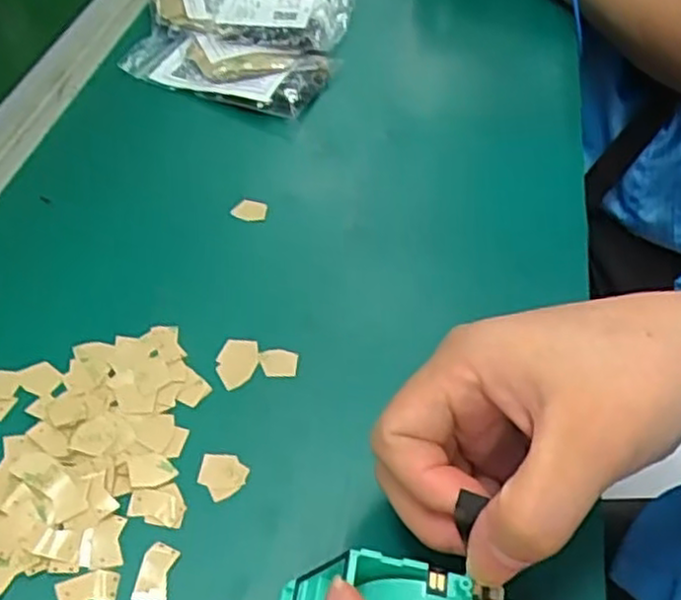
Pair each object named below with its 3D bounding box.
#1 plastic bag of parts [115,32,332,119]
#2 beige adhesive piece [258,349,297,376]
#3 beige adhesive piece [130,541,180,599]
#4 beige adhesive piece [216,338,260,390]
[{"bbox_3d":[-0.069,-0.144,0.442,0.116,0.015,0.063,15,56,8],"label":"plastic bag of parts"},{"bbox_3d":[-0.027,0.028,0.317,0.016,0.004,0.014,-1,55,-3],"label":"beige adhesive piece"},{"bbox_3d":[-0.064,0.094,0.251,0.011,0.004,0.020,7,55,2],"label":"beige adhesive piece"},{"bbox_3d":[-0.045,0.027,0.314,0.017,0.004,0.025,0,55,-2],"label":"beige adhesive piece"}]

